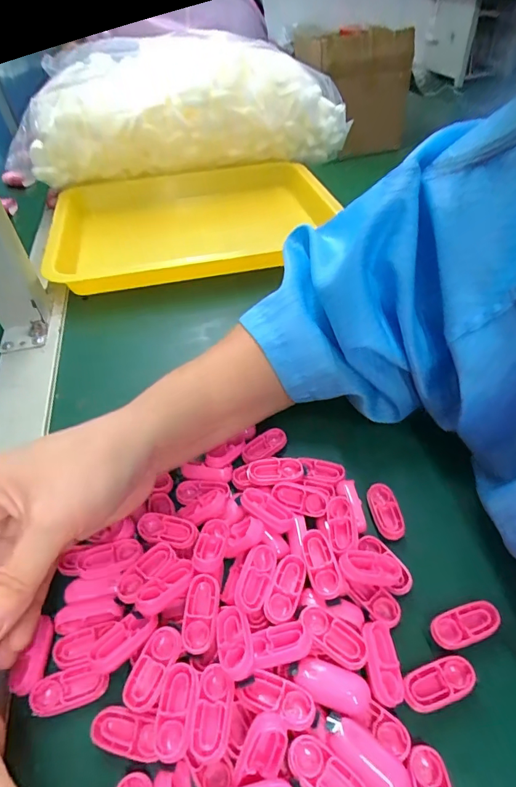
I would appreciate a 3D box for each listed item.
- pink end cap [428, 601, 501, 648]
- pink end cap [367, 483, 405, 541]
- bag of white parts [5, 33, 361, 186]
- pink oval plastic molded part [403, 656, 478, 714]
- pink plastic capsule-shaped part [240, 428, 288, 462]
[{"bbox_3d":[0.103,0.115,0.216,0.035,0.004,0.015,-17,47,-13],"label":"pink end cap"},{"bbox_3d":[0.077,0.071,0.260,0.016,0.004,0.034,-7,46,-3],"label":"pink end cap"},{"bbox_3d":[-0.112,-0.395,0.621,0.478,0.157,0.233,-18,47,-13],"label":"bag of white parts"},{"bbox_3d":[0.083,0.133,0.198,0.034,0.004,0.016,-17,47,-12],"label":"pink oval plastic molded part"},{"bbox_3d":[0.004,0.035,0.296,0.034,0.005,0.017,-25,49,-19],"label":"pink plastic capsule-shaped part"}]

